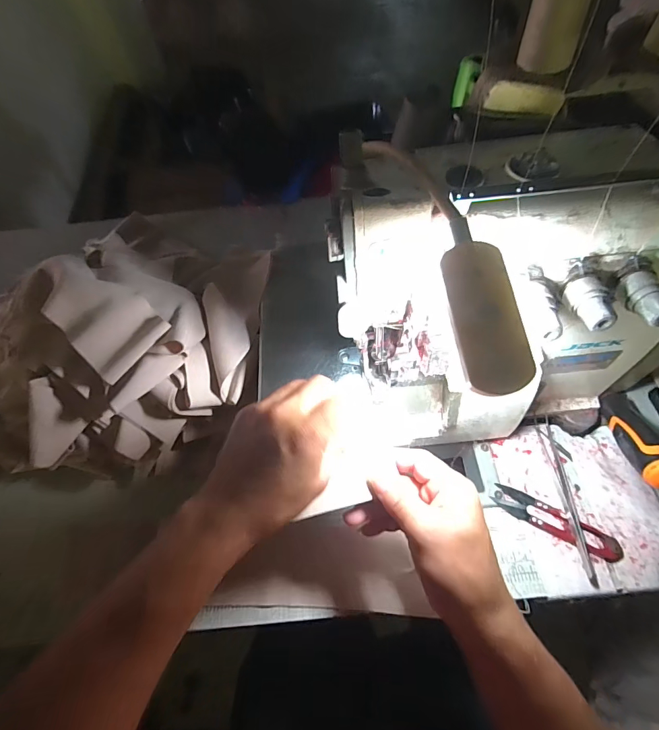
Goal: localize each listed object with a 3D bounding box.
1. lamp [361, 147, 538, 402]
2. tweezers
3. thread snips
[{"bbox_3d":[0.063,-0.065,0.218,0.034,0.028,0.168,-17,62,-5],"label":"lamp"},{"bbox_3d":[0.212,0.114,0.353,0.015,0.012,0.143,-5,62,1],"label":"tweezers"},{"bbox_3d":[0.200,0.139,0.350,0.106,0.008,0.023,23,66,15],"label":"thread snips"}]

